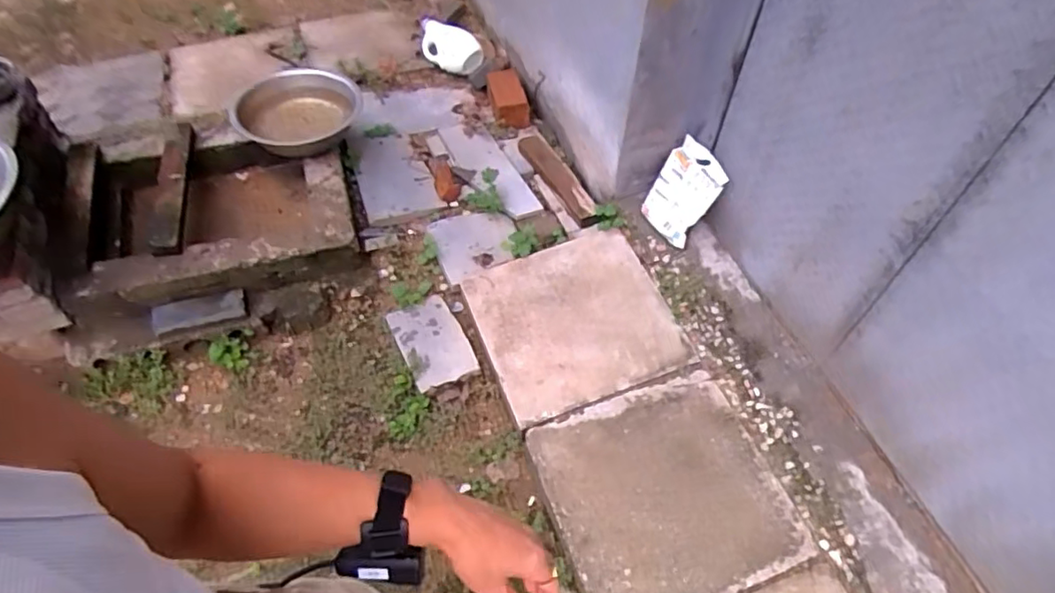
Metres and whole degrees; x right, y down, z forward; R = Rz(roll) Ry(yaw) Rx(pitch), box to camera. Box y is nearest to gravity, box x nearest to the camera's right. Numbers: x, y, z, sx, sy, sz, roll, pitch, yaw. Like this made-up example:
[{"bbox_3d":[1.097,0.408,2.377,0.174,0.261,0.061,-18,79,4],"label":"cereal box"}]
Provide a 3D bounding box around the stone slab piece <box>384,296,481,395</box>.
[{"bbox_3d":[-0.262,0.127,1.701,0.178,0.027,0.249,-22,68,-21],"label":"stone slab piece"}]

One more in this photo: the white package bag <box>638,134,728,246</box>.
[{"bbox_3d":[0.429,-0.287,1.706,0.040,0.253,0.189,-5,50,-41],"label":"white package bag"}]

